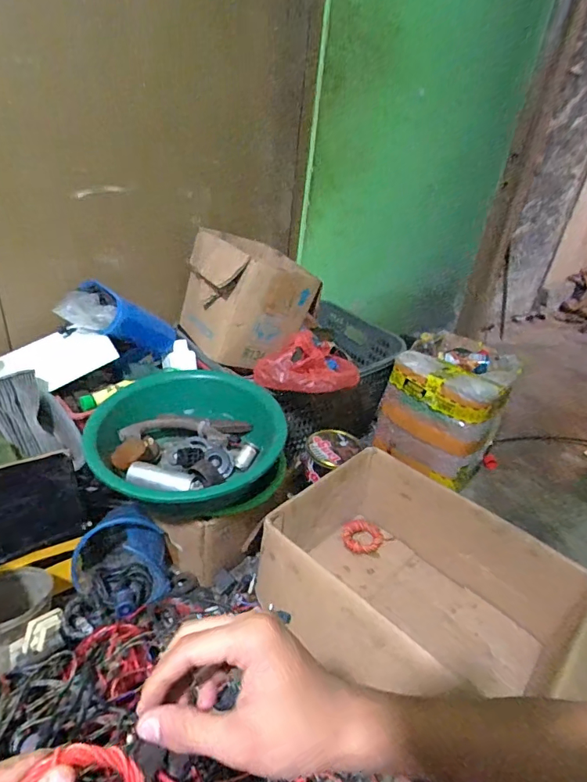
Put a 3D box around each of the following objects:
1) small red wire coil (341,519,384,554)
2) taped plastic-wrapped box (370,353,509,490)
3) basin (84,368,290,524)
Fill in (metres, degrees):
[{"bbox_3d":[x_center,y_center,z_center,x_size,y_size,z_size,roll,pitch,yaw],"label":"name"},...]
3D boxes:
[{"bbox_3d":[0.162,0.347,1.079,0.094,0.021,0.107,9,32,5],"label":"small red wire coil"},{"bbox_3d":[0.396,0.066,1.248,0.282,0.298,0.178,30,39,33],"label":"taped plastic-wrapped box"},{"bbox_3d":[-0.211,0.113,0.894,0.336,0.172,0.344,5,32,-3],"label":"basin"}]

